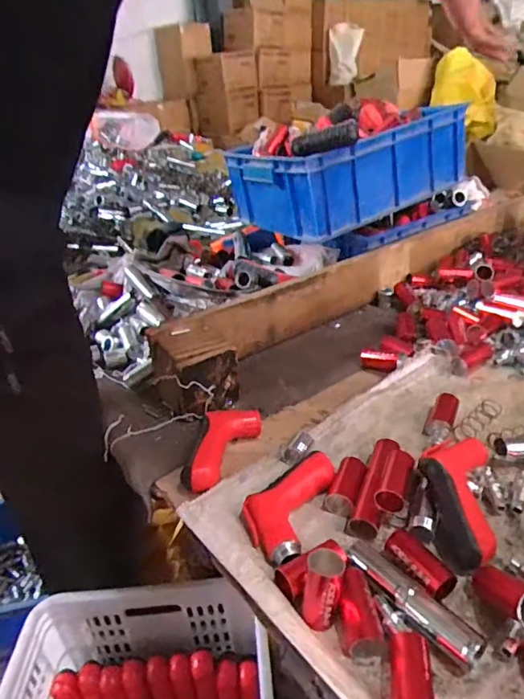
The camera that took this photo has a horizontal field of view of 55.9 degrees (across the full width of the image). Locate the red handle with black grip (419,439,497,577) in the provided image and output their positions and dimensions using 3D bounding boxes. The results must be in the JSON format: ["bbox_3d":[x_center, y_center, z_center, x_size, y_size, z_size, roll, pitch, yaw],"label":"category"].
[{"bbox_3d":[0.192,0.145,0.486,0.067,0.049,0.140,4,47,13],"label":"red handle with black grip"}]

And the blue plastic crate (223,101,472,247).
[{"bbox_3d":[0.168,-0.356,0.984,0.396,0.162,0.265,-19,34,-23],"label":"blue plastic crate"}]

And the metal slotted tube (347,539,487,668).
[{"bbox_3d":[0.125,0.209,0.416,0.032,0.022,0.122,-27,37,-33],"label":"metal slotted tube"}]

